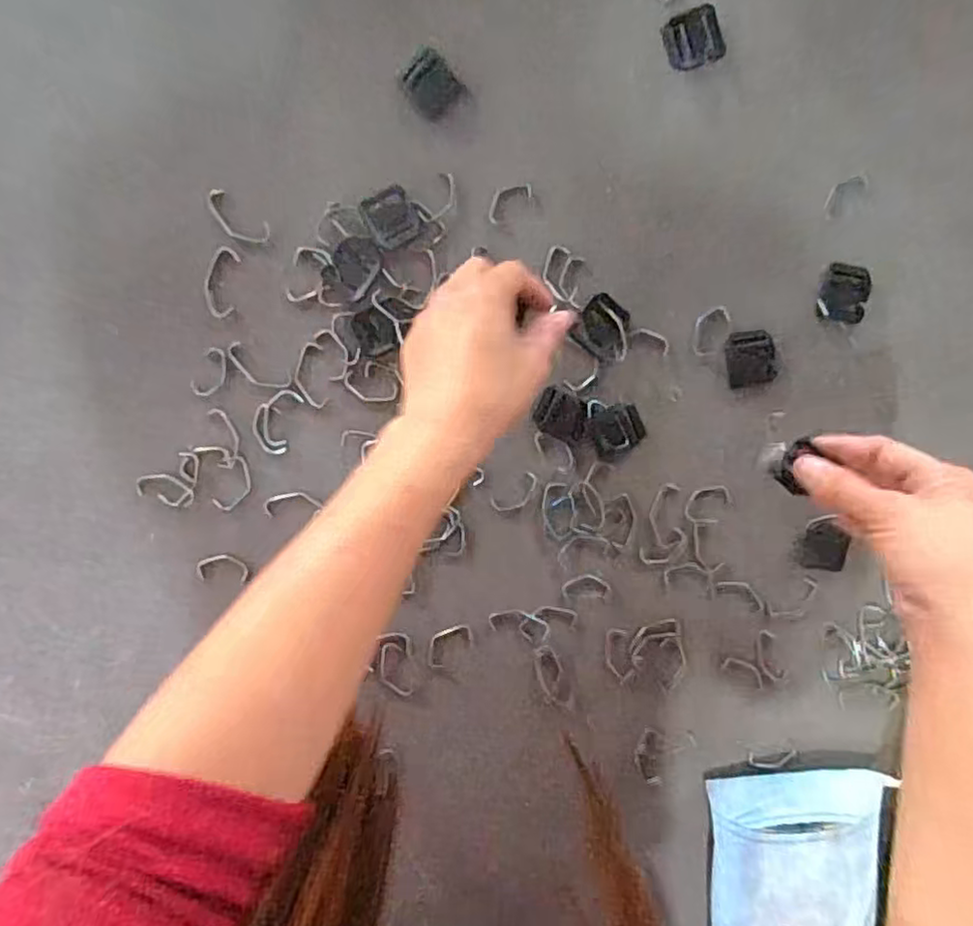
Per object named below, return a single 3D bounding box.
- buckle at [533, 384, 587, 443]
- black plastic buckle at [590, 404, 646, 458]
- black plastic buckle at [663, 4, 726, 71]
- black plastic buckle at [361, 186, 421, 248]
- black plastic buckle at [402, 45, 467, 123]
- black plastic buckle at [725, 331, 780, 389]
[{"bbox_3d":[0.049,-0.032,0.424,0.034,0.004,0.029,23,97,-3],"label":"buckle"},{"bbox_3d":[0.085,-0.021,0.427,0.033,0.004,0.030,-24,97,3],"label":"black plastic buckle"},{"bbox_3d":[0.124,-0.254,0.395,0.032,0.004,0.031,-20,98,3],"label":"black plastic buckle"},{"bbox_3d":[-0.059,-0.152,0.408,0.030,0.004,0.032,-29,97,4],"label":"black plastic buckle"},{"bbox_3d":[-0.034,-0.228,0.400,0.030,0.004,0.036,-43,96,6],"label":"black plastic buckle"},{"bbox_3d":[0.169,-0.067,0.422,0.029,0.004,0.034,-10,98,2],"label":"black plastic buckle"}]

